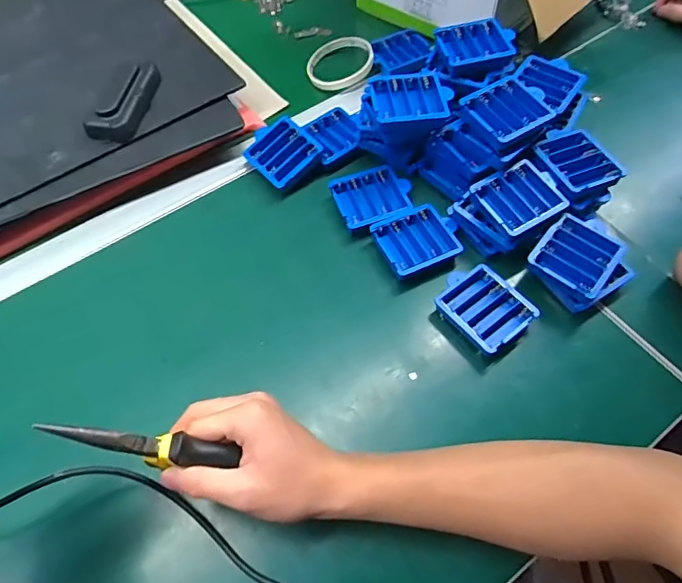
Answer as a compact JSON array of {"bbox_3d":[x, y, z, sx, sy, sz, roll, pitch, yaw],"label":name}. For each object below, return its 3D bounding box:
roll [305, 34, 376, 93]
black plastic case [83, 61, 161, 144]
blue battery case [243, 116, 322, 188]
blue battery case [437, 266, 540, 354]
[{"bbox_3d":[-0.001,-0.287,0.629,0.083,0.010,0.088,-8,67,12],"label":"roll"},{"bbox_3d":[-0.226,-0.203,0.533,0.047,0.020,0.107,12,60,8],"label":"black plastic case"},{"bbox_3d":[-0.064,-0.151,0.544,0.066,0.016,0.082,-43,68,-3],"label":"blue battery case"},{"bbox_3d":[0.126,0.015,0.452,0.062,0.024,0.078,-35,65,-18],"label":"blue battery case"}]

